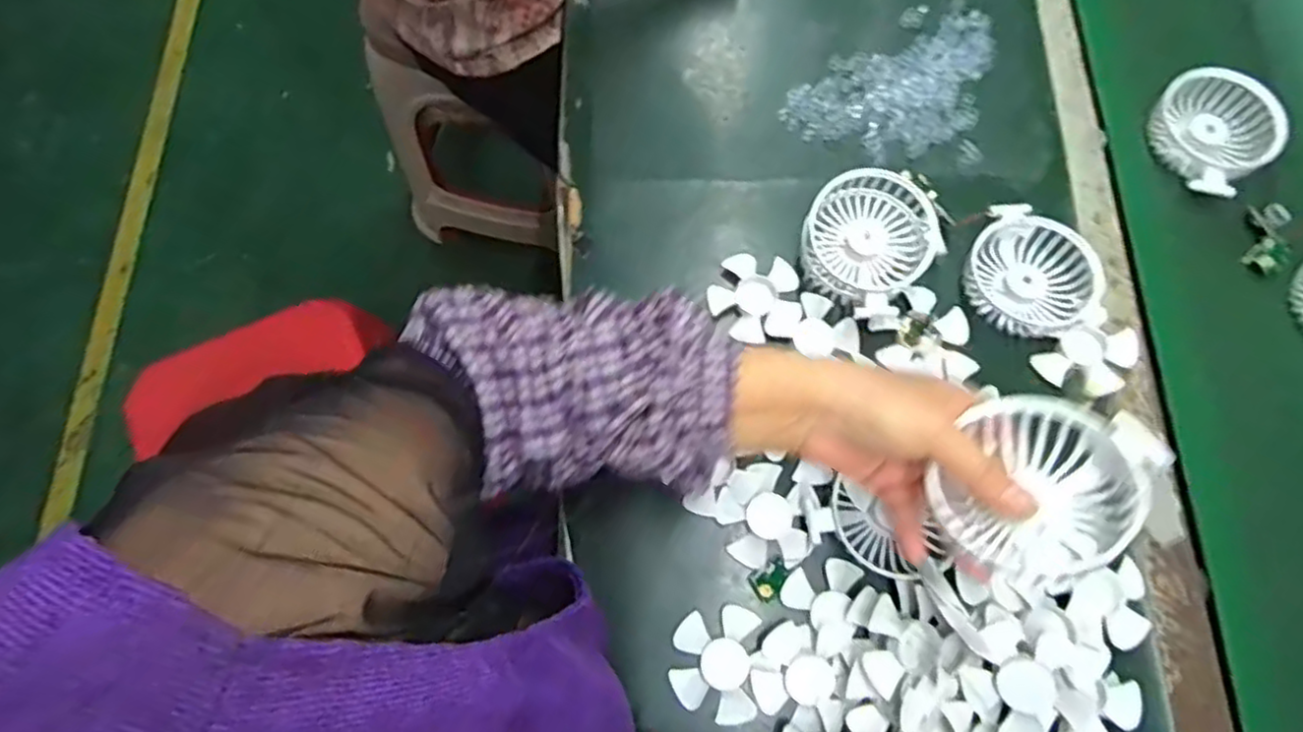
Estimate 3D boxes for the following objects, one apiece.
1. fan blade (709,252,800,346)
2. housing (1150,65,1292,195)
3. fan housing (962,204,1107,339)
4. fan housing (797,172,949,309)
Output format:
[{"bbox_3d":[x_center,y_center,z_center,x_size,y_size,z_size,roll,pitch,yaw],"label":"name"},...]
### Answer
[{"bbox_3d":[0.078,-0.051,0.526,0.067,0.011,0.070,0,73,1],"label":"fan blade"},{"bbox_3d":[0.437,-0.183,0.544,0.088,0.037,0.090,0,73,1],"label":"housing"},{"bbox_3d":[0.281,-0.063,0.505,0.102,0.030,0.085,40,78,12],"label":"fan housing"},{"bbox_3d":[0.158,-0.091,0.510,0.085,0.045,0.088,0,73,1],"label":"fan housing"}]

